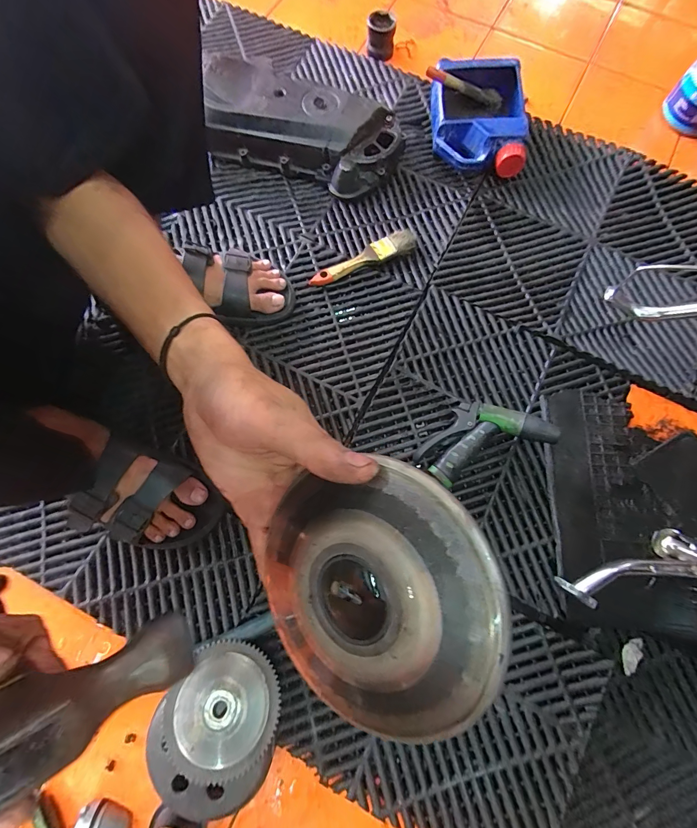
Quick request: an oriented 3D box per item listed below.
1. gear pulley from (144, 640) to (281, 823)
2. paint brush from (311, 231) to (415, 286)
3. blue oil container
[{"bbox_3d":[-0.140,0.334,0.389,0.123,0.049,0.155,21,76,5],"label":"gear pulley"},{"bbox_3d":[0.021,-0.242,0.563,0.175,0.021,0.035,-23,77,-7],"label":"paint brush"},{"bbox_3d":[0.212,-0.488,0.605,0.143,0.085,0.190,3,75,0],"label":"blue oil container"}]

